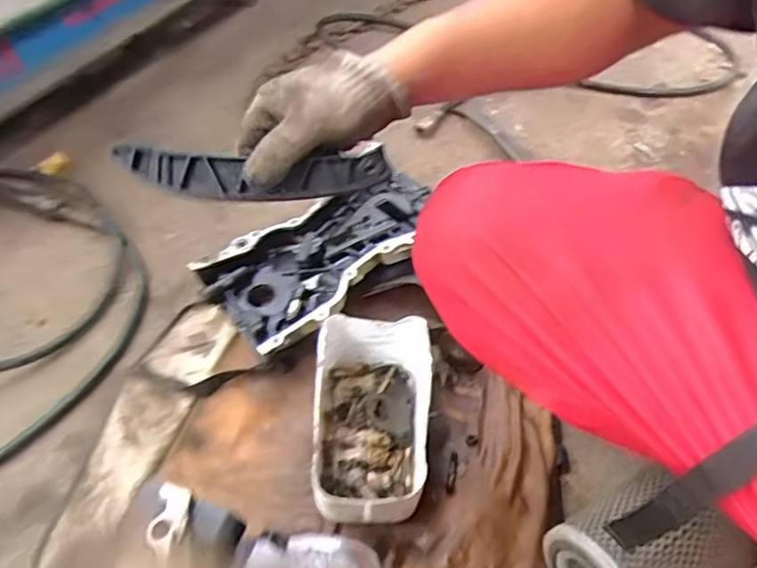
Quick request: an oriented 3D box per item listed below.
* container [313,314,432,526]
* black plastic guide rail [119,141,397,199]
[{"bbox_3d":[-0.012,0.151,0.641,0.131,0.093,0.230,2,50,-1],"label":"container"},{"bbox_3d":[-0.096,-0.083,0.436,0.199,0.032,0.030,0,50,-2],"label":"black plastic guide rail"}]

